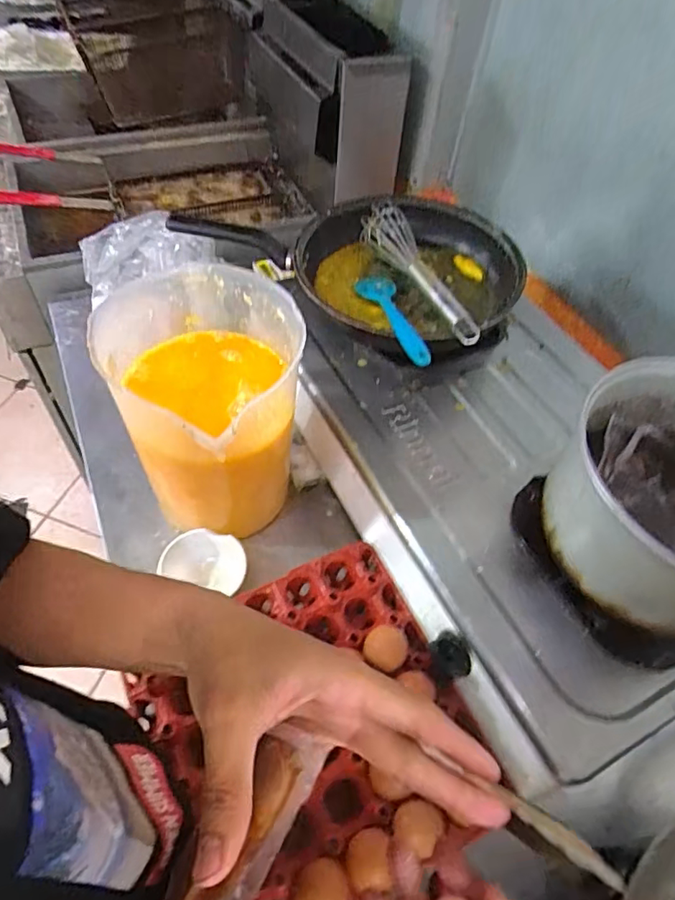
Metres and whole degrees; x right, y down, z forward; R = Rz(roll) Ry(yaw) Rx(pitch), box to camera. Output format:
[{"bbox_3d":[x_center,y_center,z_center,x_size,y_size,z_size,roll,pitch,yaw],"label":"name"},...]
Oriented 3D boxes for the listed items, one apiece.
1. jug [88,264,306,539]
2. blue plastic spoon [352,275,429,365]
[{"bbox_3d":[-0.141,-0.041,0.608,0.189,0.234,0.209,7,53,0],"label":"jug"},{"bbox_3d":[0.065,-0.158,0.646,0.045,0.020,0.244,-4,34,-9],"label":"blue plastic spoon"}]

